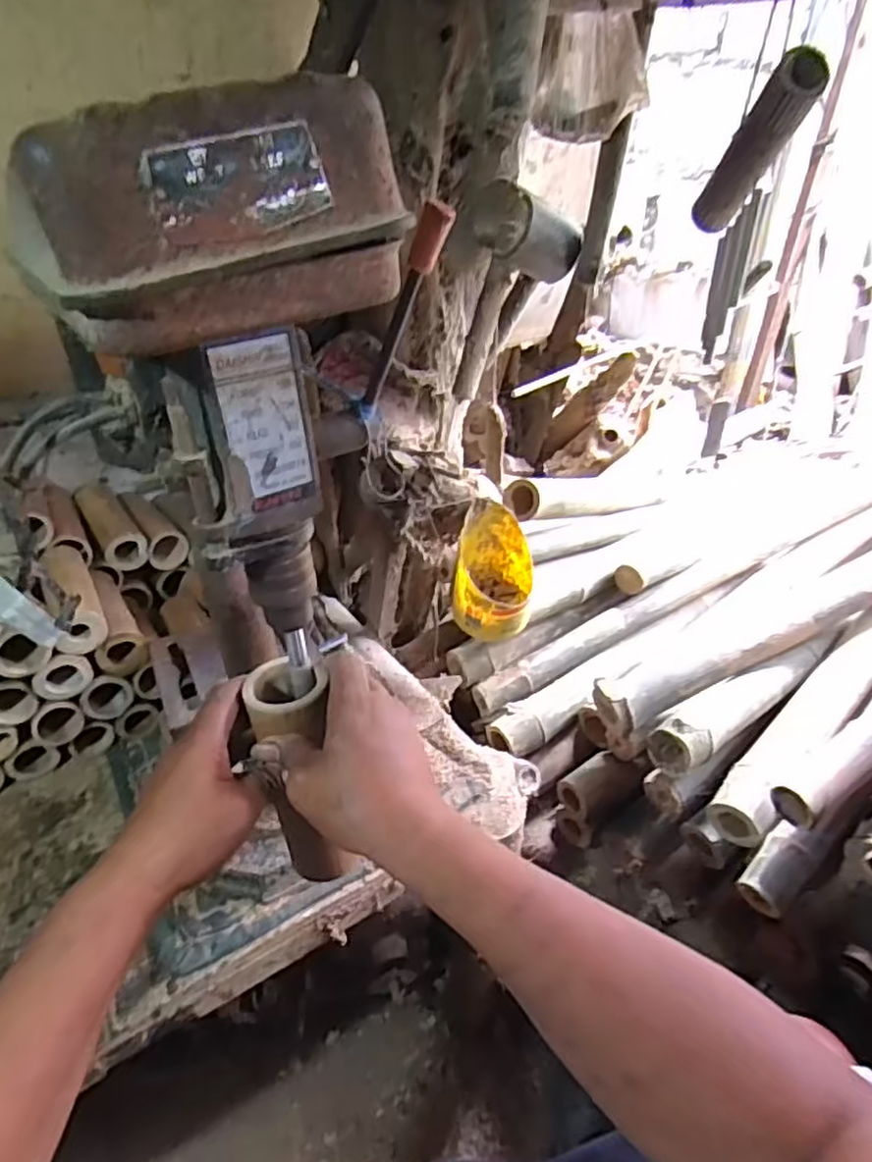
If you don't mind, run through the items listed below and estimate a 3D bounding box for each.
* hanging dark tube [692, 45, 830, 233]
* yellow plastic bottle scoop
[{"bbox_3d":[0.260,-0.355,0.573,0.035,0.164,0.037,-6,79,-7],"label":"hanging dark tube"},{"bbox_3d":[0.067,-0.011,0.800,0.090,0.138,0.101,7,36,10],"label":"yellow plastic bottle scoop"}]

